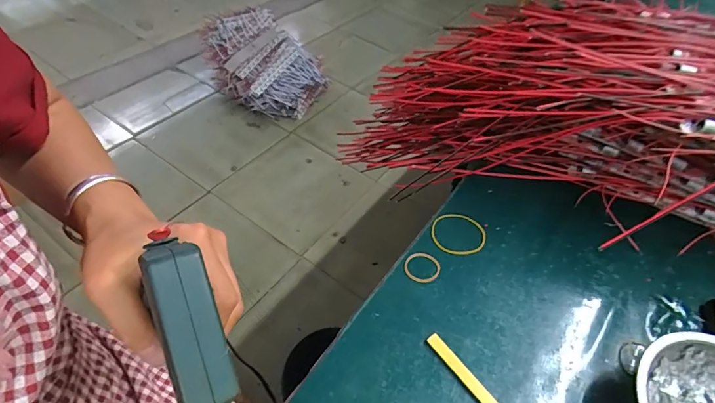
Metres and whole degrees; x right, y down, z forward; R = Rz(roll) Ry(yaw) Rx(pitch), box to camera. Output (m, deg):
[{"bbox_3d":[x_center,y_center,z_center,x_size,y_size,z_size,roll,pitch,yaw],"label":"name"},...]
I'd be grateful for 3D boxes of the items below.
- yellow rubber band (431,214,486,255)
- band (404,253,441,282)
[{"bbox_3d":[0.096,0.029,0.371,0.052,0.004,0.047,8,49,0],"label":"yellow rubber band"},{"bbox_3d":[0.057,0.057,0.344,0.030,0.004,0.031,3,49,-4],"label":"band"}]

